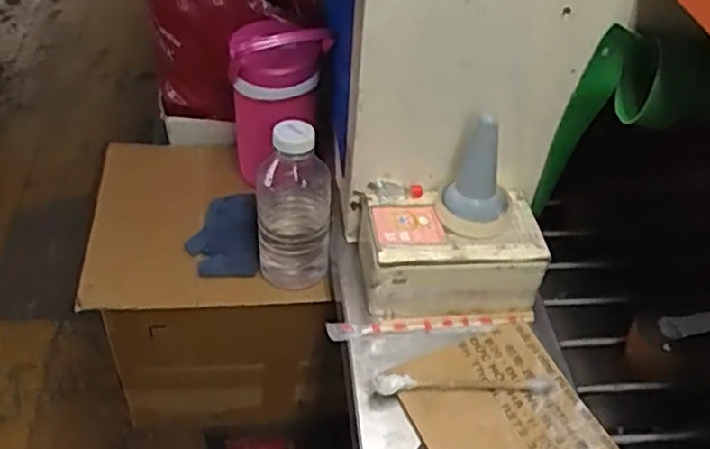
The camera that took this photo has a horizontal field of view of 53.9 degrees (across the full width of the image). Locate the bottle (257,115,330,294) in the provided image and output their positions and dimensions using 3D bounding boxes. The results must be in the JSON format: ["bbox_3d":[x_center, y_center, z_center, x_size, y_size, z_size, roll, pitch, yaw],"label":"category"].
[{"bbox_3d":[-0.075,-0.018,0.870,0.087,0.227,0.074,-3,44,-9],"label":"bottle"}]

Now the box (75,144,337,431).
[{"bbox_3d":[-0.207,0.094,1.088,0.324,0.339,0.310,-1,43,-7],"label":"box"}]

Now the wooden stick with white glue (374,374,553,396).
[{"bbox_3d":[0.113,0.165,0.717,0.185,0.019,0.017,-1,43,-7],"label":"wooden stick with white glue"}]

